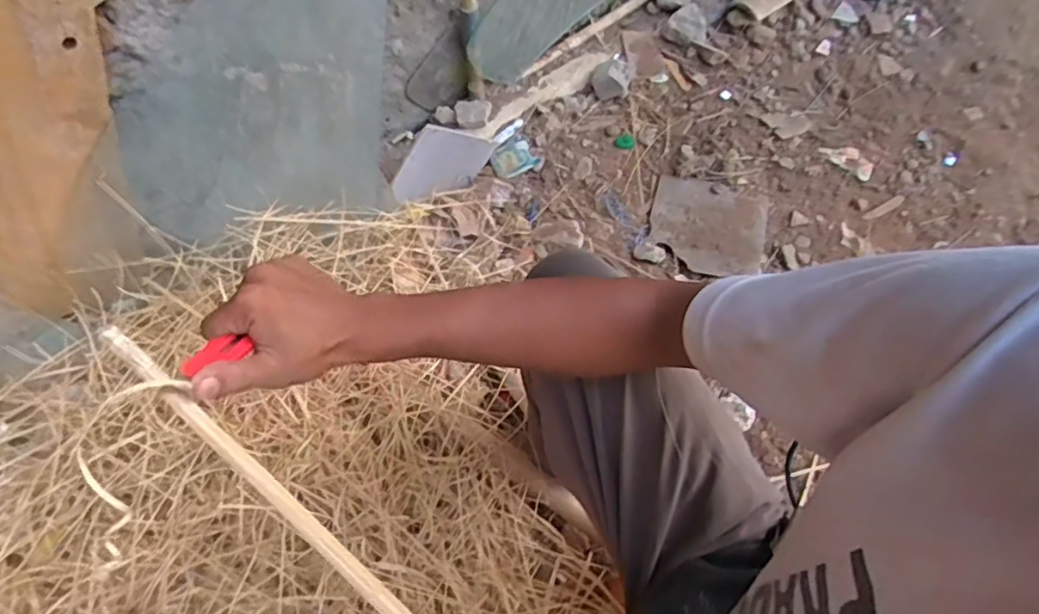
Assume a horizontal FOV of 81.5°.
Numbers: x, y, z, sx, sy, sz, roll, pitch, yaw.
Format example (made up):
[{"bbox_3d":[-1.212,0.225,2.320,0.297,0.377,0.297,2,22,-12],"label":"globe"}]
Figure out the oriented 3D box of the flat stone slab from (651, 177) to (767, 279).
[{"bbox_3d":[0.355,-0.152,1.138,0.204,0.024,0.195,14,62,6],"label":"flat stone slab"}]

